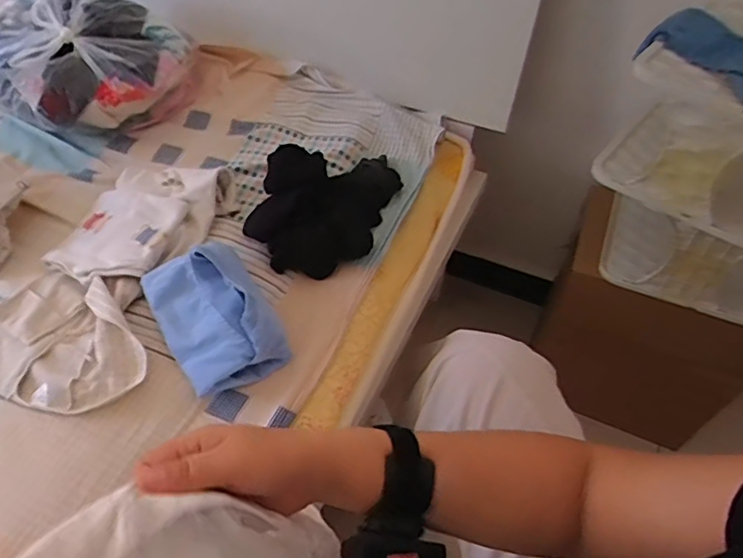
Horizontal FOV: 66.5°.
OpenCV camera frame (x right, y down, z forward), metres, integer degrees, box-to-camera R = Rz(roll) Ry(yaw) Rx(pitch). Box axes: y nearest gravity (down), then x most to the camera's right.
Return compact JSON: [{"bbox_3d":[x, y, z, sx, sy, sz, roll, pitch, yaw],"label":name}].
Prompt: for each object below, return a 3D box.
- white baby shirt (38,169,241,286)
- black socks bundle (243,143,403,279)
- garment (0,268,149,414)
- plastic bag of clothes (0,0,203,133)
[{"bbox_3d":[-0.295,-0.079,0.731,0.159,0.043,0.224,26,52,18],"label":"white baby shirt"},{"bbox_3d":[-0.060,-0.110,0.756,0.162,0.078,0.221,21,51,14],"label":"black socks bundle"},{"bbox_3d":[-0.340,0.060,0.623,0.211,0.034,0.167,10,49,6],"label":"garment"},{"bbox_3d":[-0.429,-0.323,0.856,0.259,0.167,0.249,25,53,17],"label":"plastic bag of clothes"}]

